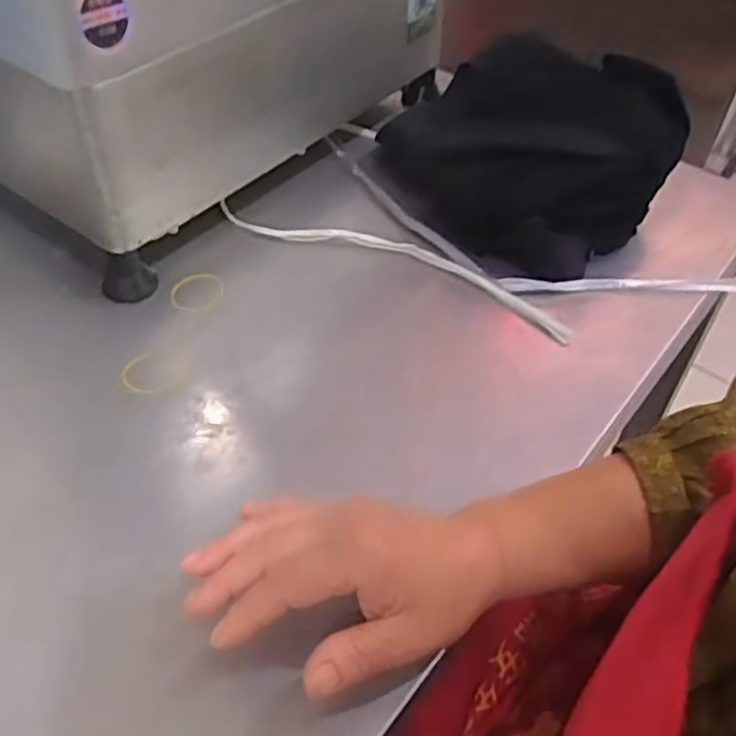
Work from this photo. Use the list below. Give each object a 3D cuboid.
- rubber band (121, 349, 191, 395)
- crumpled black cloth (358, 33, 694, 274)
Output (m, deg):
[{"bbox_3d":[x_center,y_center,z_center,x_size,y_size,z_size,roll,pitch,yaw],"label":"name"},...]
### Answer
[{"bbox_3d":[-0.142,0.001,0.512,0.047,0.007,0.037,-29,55,-27],"label":"rubber band"},{"bbox_3d":[0.122,-0.184,0.629,0.188,0.125,0.228,-33,57,-29],"label":"crumpled black cloth"}]

